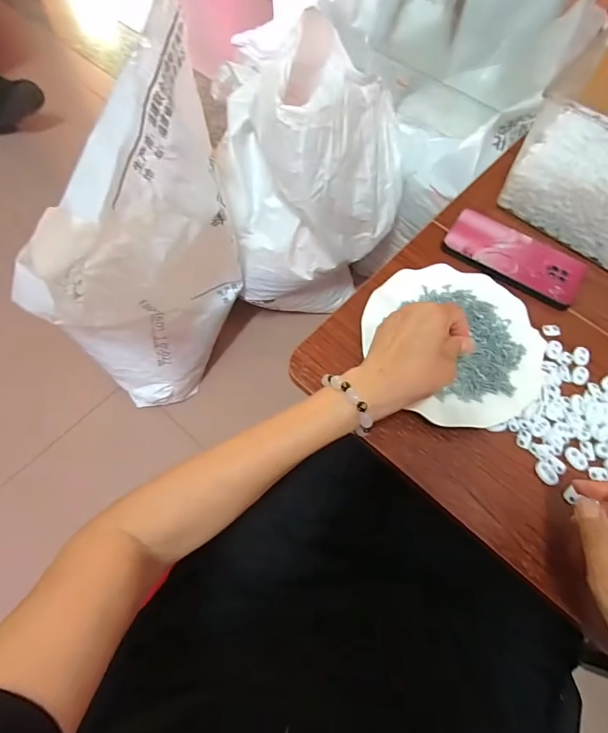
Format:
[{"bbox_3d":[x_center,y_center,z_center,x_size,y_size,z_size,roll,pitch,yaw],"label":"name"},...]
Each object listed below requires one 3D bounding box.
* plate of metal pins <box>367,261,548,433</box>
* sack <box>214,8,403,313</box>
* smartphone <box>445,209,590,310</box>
[{"bbox_3d":[0.158,-0.027,0.422,0.168,0.015,0.183,1,67,-3],"label":"plate of metal pins"},{"bbox_3d":[0.003,-0.385,0.843,0.340,0.454,0.357,-12,67,-9],"label":"sack"},{"bbox_3d":[0.255,-0.132,0.487,0.164,0.012,0.088,36,70,12],"label":"smartphone"}]

